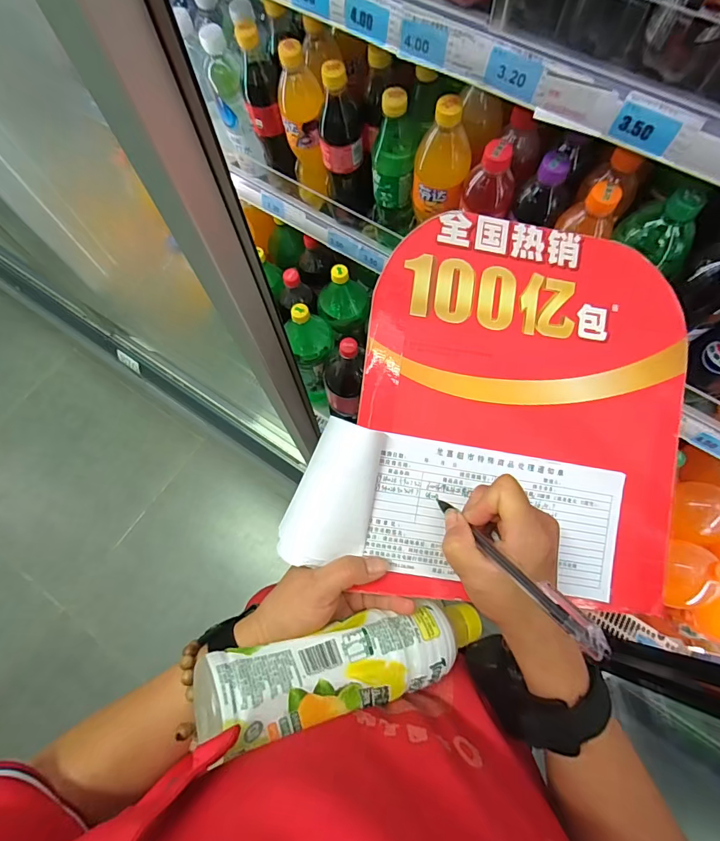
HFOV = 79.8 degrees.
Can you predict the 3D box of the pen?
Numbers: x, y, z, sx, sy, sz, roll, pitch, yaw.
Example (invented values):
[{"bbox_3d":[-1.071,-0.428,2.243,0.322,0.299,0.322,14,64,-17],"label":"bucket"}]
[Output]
[{"bbox_3d":[0.089,0.084,0.264,0.011,0.017,0.138,-33,34,-11],"label":"pen"}]

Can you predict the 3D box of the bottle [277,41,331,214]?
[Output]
[{"bbox_3d":[-0.081,-0.423,0.646,0.057,0.236,0.056,-10,71,-3],"label":"bottle"}]

